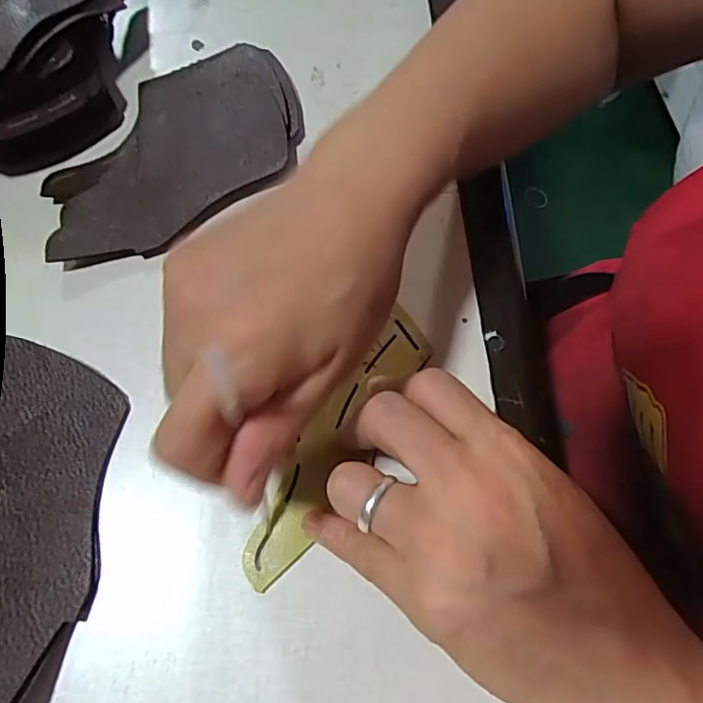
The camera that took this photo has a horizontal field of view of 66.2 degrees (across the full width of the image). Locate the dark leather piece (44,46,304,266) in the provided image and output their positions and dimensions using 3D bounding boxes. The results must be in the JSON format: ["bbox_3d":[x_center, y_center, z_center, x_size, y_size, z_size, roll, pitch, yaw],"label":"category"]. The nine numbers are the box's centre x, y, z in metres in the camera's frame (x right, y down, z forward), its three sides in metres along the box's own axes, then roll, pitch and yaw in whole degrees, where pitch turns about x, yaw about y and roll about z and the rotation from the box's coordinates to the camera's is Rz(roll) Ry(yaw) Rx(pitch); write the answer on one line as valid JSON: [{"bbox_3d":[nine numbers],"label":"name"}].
[{"bbox_3d":[-0.101,-0.115,0.304,0.161,0.012,0.103,-34,72,-13],"label":"dark leather piece"}]

